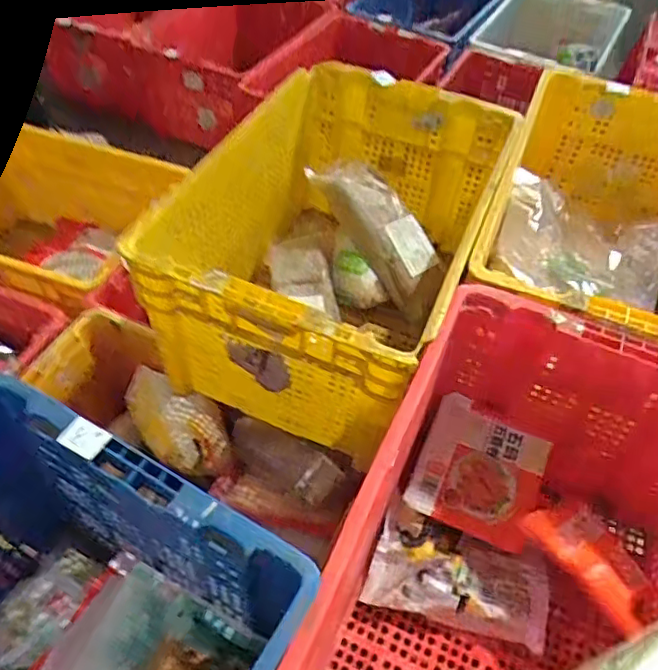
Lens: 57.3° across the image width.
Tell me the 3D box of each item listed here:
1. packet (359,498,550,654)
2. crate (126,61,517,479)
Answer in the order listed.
[{"bbox_3d":[0.172,0.310,0.772,0.232,0.035,0.119,19,67,-2],"label":"packet"},{"bbox_3d":[0.010,-0.138,0.949,0.384,0.329,0.556,19,52,12],"label":"crate"}]

